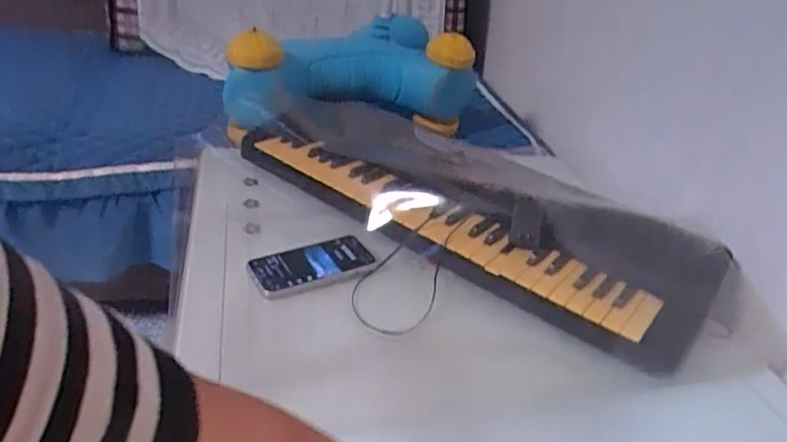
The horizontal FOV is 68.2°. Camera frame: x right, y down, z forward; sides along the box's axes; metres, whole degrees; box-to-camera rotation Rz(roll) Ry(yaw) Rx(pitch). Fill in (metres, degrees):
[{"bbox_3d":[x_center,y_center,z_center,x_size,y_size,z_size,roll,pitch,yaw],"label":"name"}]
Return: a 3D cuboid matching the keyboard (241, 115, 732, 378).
[{"bbox_3d":[0.087,-0.031,0.865,0.724,0.084,0.240,27,36,28],"label":"keyboard"}]

